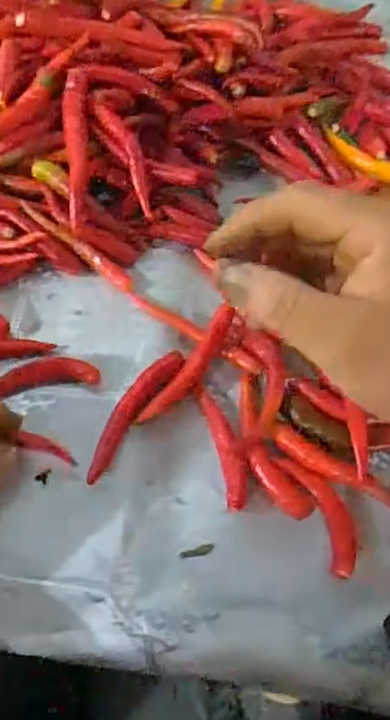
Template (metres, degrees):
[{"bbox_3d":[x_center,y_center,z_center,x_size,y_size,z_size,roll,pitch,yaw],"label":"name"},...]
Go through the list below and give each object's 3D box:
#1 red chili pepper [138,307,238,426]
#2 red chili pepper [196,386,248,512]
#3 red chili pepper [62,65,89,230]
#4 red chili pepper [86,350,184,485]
[{"bbox_3d":[-0.002,0.004,0.306,0.010,0.012,0.066,34,77,17],"label":"red chili pepper"},{"bbox_3d":[0.014,0.039,0.298,0.013,0.009,0.060,-10,59,-9],"label":"red chili pepper"},{"bbox_3d":[-0.061,-0.108,0.336,0.011,0.009,0.088,-1,79,-4],"label":"red chili pepper"},{"bbox_3d":[-0.028,0.023,0.293,0.012,0.012,0.072,28,61,14],"label":"red chili pepper"}]

